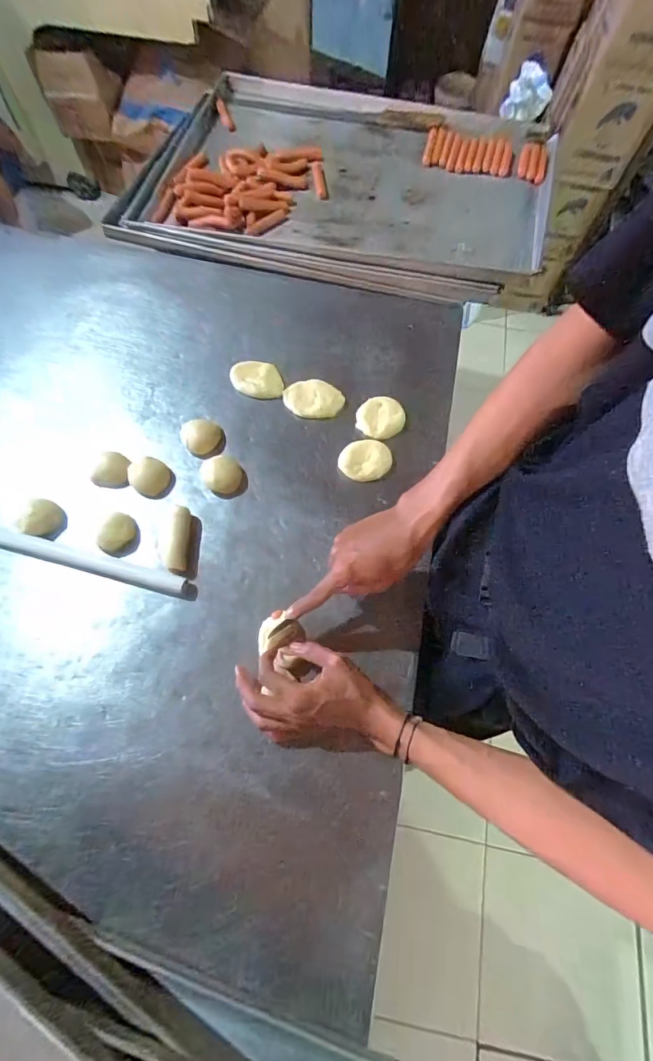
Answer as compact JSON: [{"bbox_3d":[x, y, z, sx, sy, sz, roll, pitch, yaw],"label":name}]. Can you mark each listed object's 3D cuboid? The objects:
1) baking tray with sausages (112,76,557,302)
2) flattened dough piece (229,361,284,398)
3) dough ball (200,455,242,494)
[{"bbox_3d":[0.022,-0.678,0.794,0.805,0.054,0.469,13,67,2],"label":"baking tray with sausages"},{"bbox_3d":[-0.110,-0.244,0.658,0.089,0.011,0.058,14,67,2],"label":"flattened dough piece"},{"bbox_3d":[-0.149,-0.081,0.584,0.056,0.029,0.055,1,67,-3],"label":"dough ball"}]

